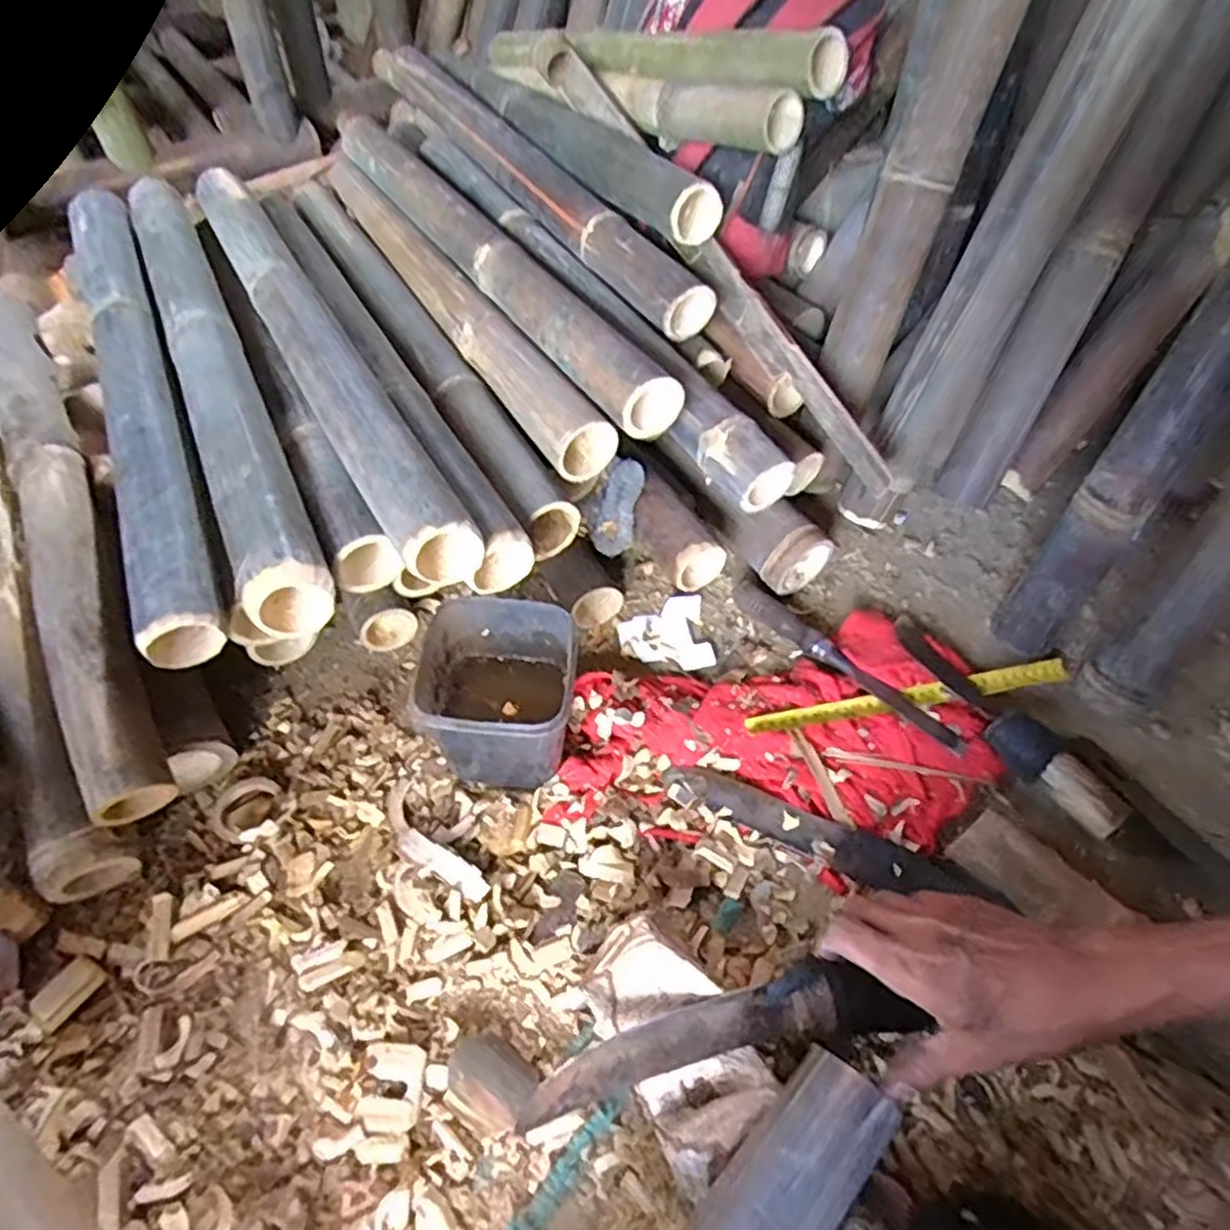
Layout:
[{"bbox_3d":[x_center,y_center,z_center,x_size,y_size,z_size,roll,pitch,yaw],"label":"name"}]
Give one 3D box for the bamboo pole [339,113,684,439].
[{"bbox_3d":[-0.147,-0.382,0.785,0.056,0.051,0.655,-27,56,-21],"label":"bamboo pole"}]

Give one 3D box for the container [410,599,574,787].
[{"bbox_3d":[-0.091,0.069,0.603,0.107,0.112,0.115,2,51,1],"label":"container"}]

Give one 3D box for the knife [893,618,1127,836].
[{"bbox_3d":[0.326,0.082,0.646,0.048,0.032,0.236,-24,56,-19],"label":"knife"}]

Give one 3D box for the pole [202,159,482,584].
[{"bbox_3d":[-0.271,-0.250,0.685,0.066,0.055,0.615,-25,56,-19],"label":"pole"}]

